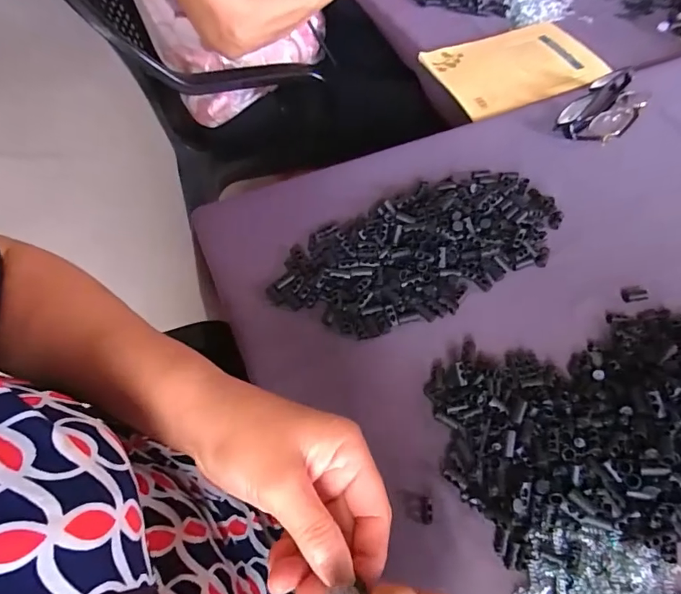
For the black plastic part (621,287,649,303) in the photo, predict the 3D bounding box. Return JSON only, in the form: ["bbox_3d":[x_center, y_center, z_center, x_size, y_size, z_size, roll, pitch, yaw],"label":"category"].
[{"bbox_3d":[0.255,-0.002,0.395,0.020,0.009,0.016,-5,57,-4],"label":"black plastic part"}]

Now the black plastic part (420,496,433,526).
[{"bbox_3d":[0.058,0.143,0.304,0.007,0.006,0.018,1,57,0],"label":"black plastic part"}]

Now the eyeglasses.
[{"bbox_3d":[0.306,-0.217,0.518,0.063,0.027,0.133,39,65,22],"label":"eyeglasses"}]

